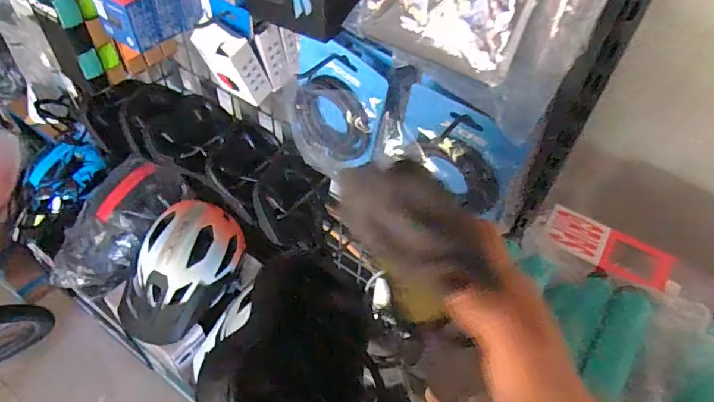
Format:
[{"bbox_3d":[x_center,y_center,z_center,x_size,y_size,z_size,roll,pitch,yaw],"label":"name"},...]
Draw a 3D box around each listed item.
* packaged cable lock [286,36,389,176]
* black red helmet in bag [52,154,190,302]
[{"bbox_3d":[-0.028,-0.105,0.582,0.136,0.174,0.032,33,55,23],"label":"packaged cable lock"},{"bbox_3d":[-0.584,0.061,1.116,0.257,0.202,0.293,19,51,12],"label":"black red helmet in bag"}]

